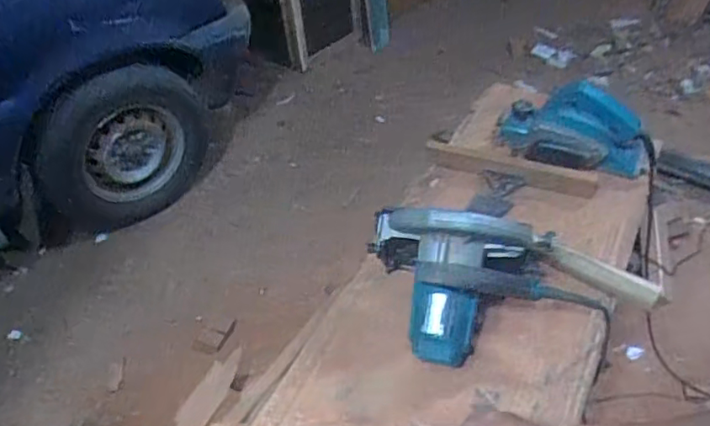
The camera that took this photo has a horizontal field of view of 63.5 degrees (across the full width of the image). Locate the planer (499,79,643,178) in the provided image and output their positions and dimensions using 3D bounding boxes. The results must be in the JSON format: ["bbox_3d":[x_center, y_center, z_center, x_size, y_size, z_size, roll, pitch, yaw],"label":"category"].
[{"bbox_3d":[0.410,-0.162,1.073,0.267,0.121,0.123,10,47,11],"label":"planer"}]

